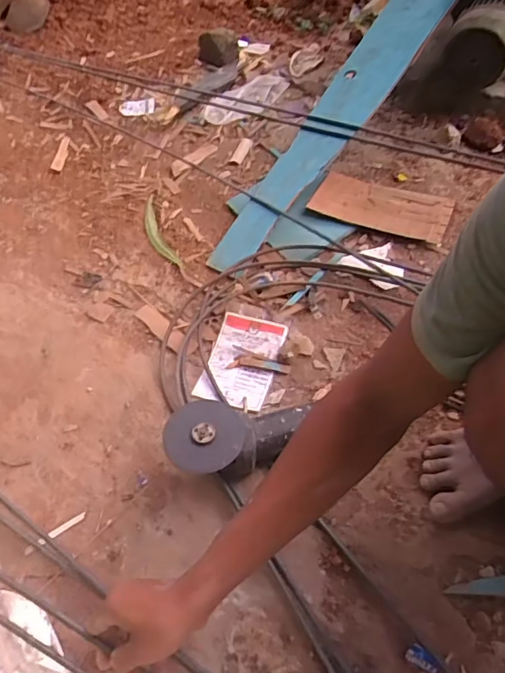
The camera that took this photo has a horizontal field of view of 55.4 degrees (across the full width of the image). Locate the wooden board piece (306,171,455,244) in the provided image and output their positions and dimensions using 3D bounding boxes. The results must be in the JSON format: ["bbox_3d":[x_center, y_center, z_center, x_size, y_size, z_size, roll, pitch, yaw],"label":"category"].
[{"bbox_3d":[0.253,-0.259,0.933,0.249,0.022,0.139,21,55,17],"label":"wooden board piece"}]

